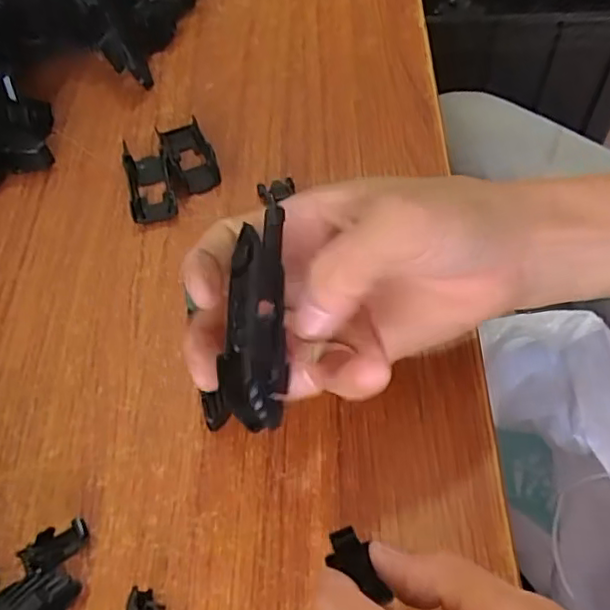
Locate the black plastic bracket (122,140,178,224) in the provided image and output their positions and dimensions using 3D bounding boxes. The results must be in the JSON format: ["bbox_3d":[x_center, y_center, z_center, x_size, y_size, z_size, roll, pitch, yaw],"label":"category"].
[{"bbox_3d":[-0.085,-0.069,0.339,0.023,0.017,0.053,-14,56,-8],"label":"black plastic bracket"}]

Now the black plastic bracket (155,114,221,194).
[{"bbox_3d":[-0.066,-0.086,0.351,0.024,0.015,0.053,-18,57,-11],"label":"black plastic bracket"}]

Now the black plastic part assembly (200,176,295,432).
[{"bbox_3d":[-0.017,-0.002,0.201,0.024,0.012,0.081,3,76,4],"label":"black plastic part assembly"}]

